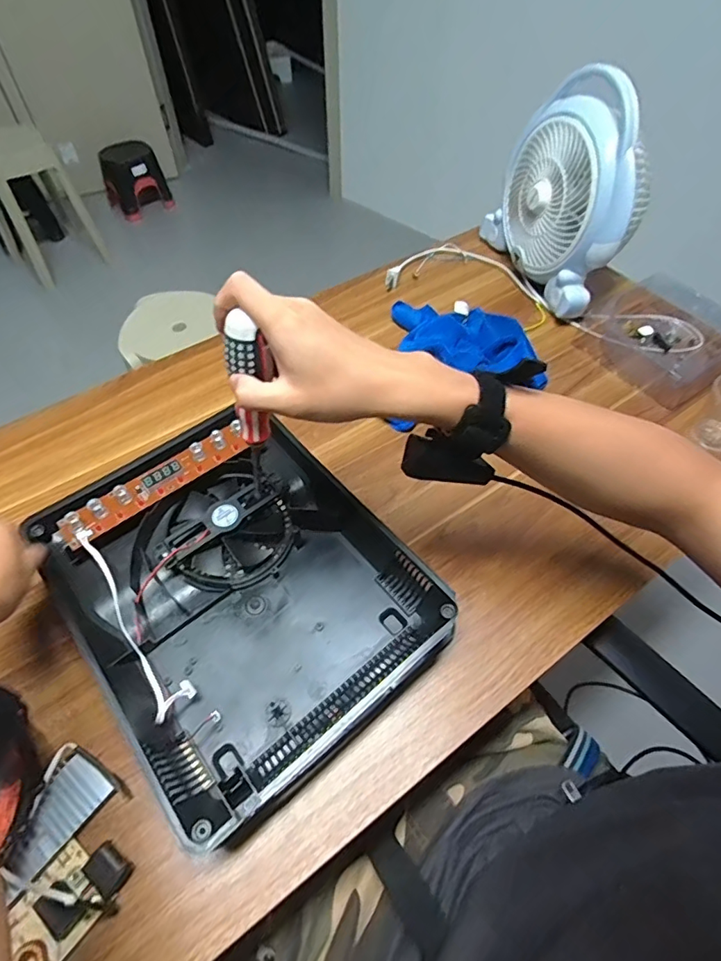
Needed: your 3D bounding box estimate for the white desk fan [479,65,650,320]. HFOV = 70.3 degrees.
[{"bbox_3d":[0.291,-0.401,0.709,0.098,0.229,0.252,-15,57,-11],"label":"white desk fan"}]

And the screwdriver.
[{"bbox_3d":[-0.084,-0.054,0.403,0.031,0.155,0.022,19,50,9],"label":"screwdriver"}]

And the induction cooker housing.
[{"bbox_3d":[-0.114,0.094,0.478,0.266,0.054,0.327,-35,63,-23],"label":"induction cooker housing"}]

